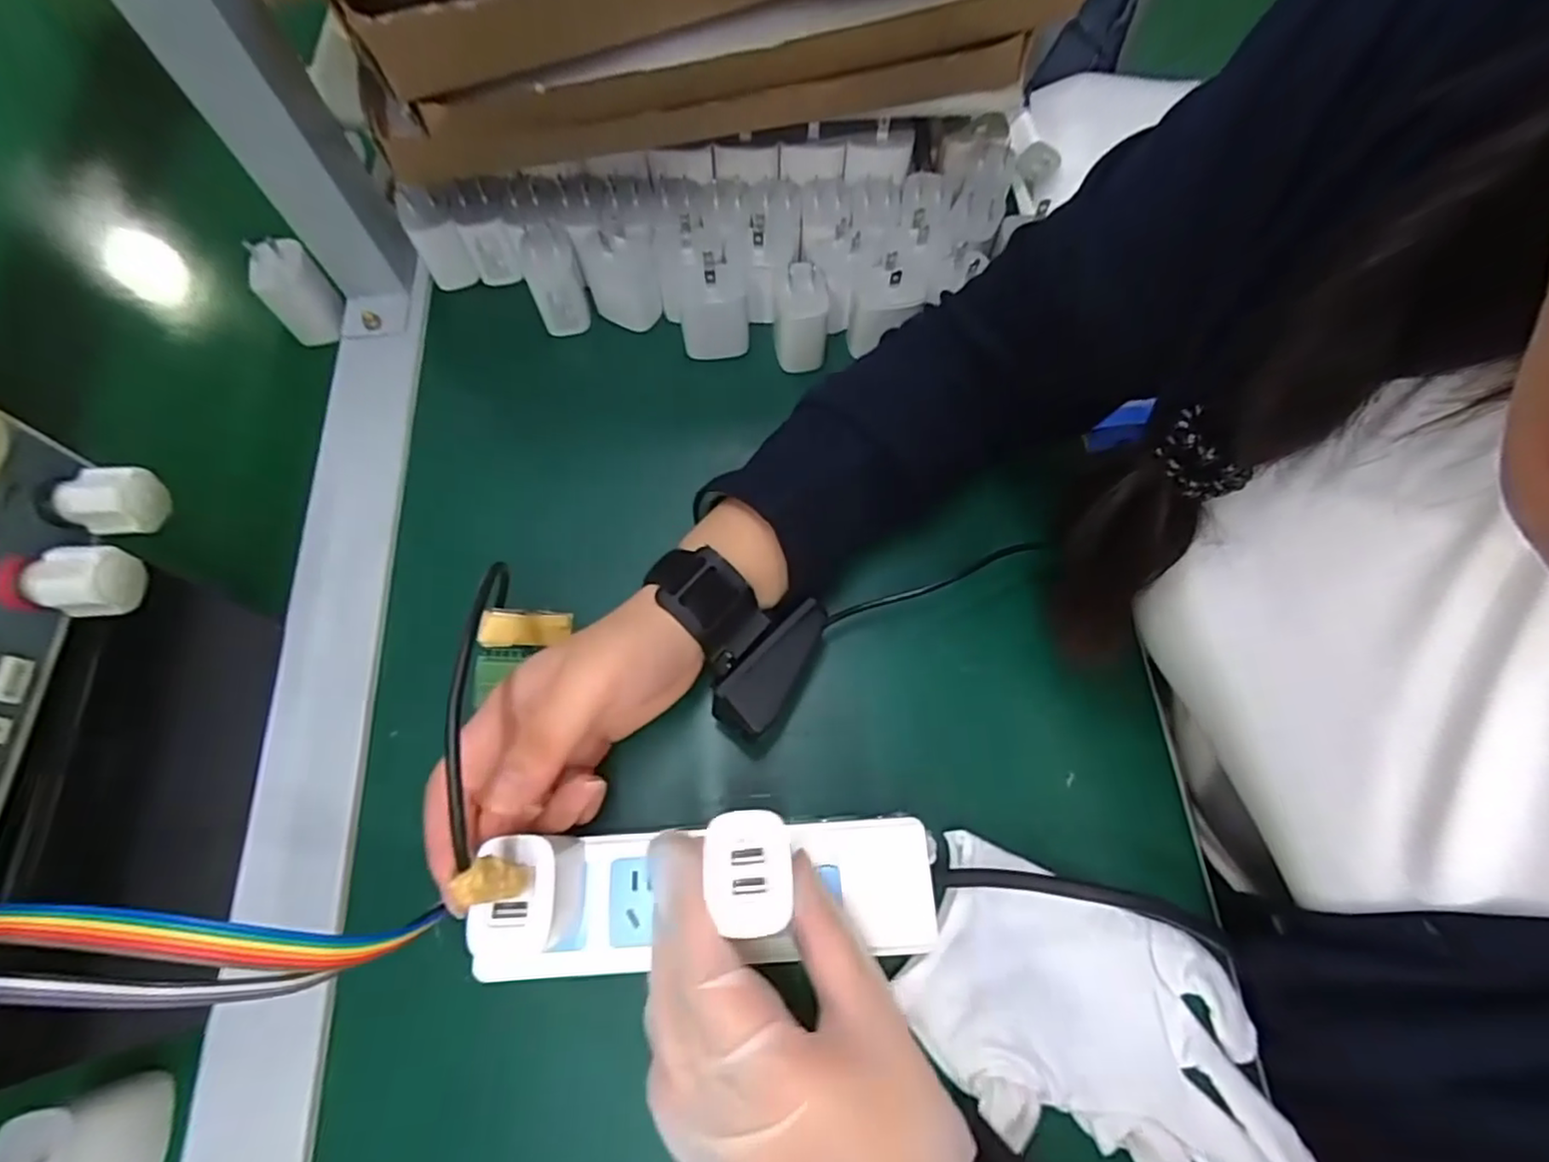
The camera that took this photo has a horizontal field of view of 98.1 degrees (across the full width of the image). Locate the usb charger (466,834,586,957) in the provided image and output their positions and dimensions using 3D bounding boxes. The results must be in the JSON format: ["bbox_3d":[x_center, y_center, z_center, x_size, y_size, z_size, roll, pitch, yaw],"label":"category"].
[{"bbox_3d":[-0.093,0.119,0.257,0.027,0.045,0.038,-4,68,-2],"label":"usb charger"}]

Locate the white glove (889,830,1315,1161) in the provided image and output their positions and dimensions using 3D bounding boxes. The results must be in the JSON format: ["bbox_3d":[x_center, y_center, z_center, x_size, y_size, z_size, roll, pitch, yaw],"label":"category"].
[{"bbox_3d":[0.139,0.186,0.282,0.166,0.022,0.096,22,70,8],"label":"white glove"}]

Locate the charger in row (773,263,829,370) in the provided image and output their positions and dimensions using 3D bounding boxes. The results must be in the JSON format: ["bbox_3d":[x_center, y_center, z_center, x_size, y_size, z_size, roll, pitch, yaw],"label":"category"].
[{"bbox_3d":[0.017,-0.158,0.403,0.030,0.052,0.043,5,68,1],"label":"charger in row"}]

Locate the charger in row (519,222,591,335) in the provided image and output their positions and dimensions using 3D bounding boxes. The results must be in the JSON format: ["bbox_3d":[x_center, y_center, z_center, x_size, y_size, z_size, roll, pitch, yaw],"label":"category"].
[{"bbox_3d":[-0.135,-0.186,0.411,0.032,0.059,0.039,-17,70,-7],"label":"charger in row"}]

